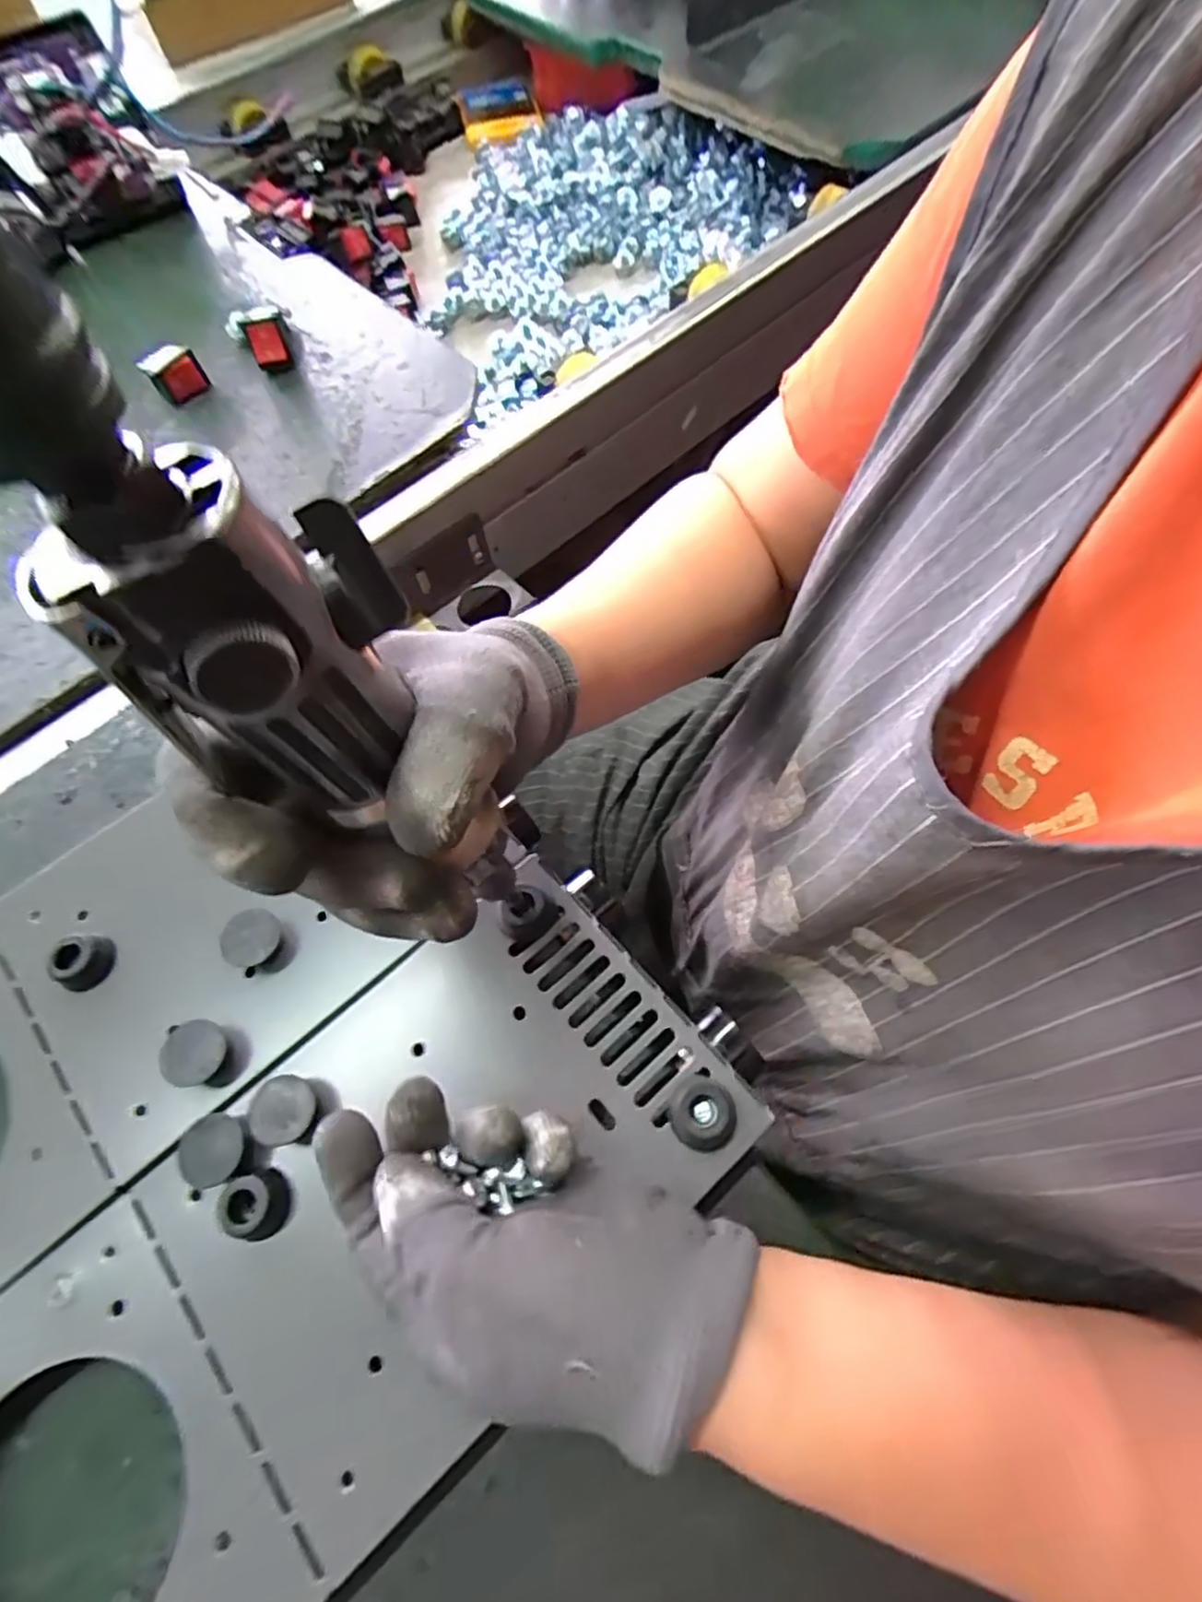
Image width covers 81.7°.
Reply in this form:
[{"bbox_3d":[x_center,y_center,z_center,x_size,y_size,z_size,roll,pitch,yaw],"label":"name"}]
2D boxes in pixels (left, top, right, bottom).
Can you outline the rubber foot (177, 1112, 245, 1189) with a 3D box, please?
[{"bbox_3d":[-0.149,0.134,0.268,0.024,0.011,0.025,-19,66,-5],"label":"rubber foot"}]

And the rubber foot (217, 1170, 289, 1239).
[{"bbox_3d":[-0.129,0.151,0.260,0.021,0.014,0.022,-15,65,-3],"label":"rubber foot"}]

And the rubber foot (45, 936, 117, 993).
[{"bbox_3d":[-0.224,0.069,0.299,0.020,0.014,0.019,-1,65,3],"label":"rubber foot"}]

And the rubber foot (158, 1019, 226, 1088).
[{"bbox_3d":[-0.163,0.102,0.281,0.023,0.015,0.024,-1,65,3],"label":"rubber foot"}]

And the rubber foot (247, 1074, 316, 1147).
[{"bbox_3d":[-0.125,0.120,0.269,0.023,0.011,0.024,15,60,-28],"label":"rubber foot"}]

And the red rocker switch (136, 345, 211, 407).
[{"bbox_3d":[-0.294,-0.294,0.481,0.033,0.027,0.030,-41,69,-14],"label":"red rocker switch"}]

